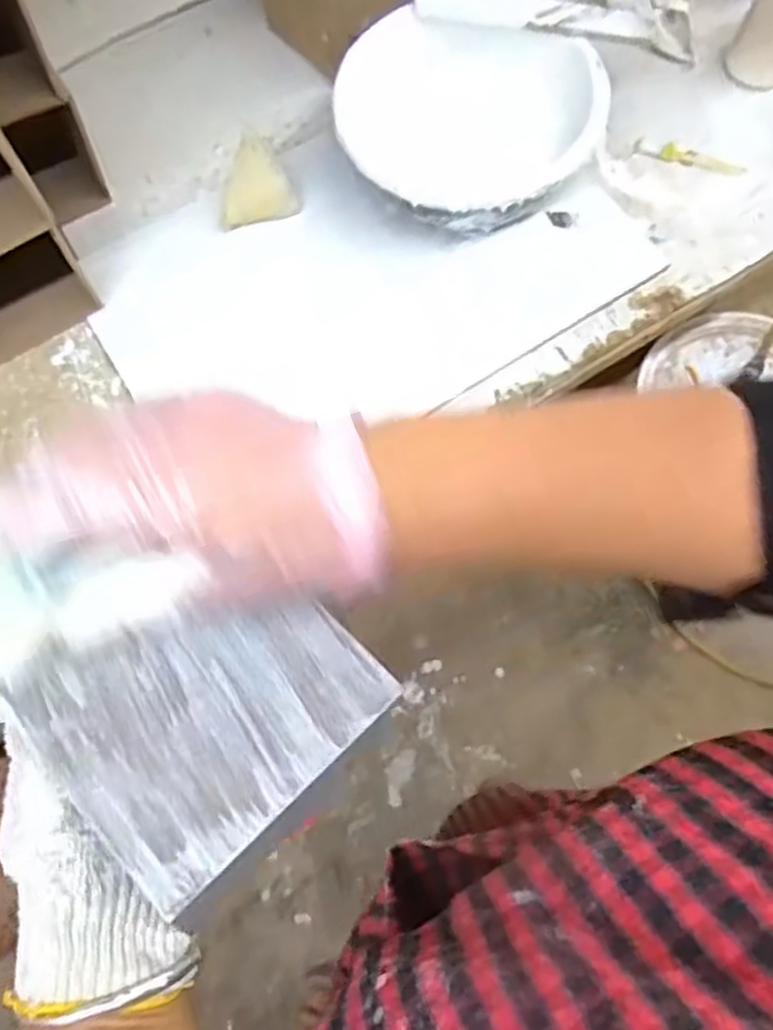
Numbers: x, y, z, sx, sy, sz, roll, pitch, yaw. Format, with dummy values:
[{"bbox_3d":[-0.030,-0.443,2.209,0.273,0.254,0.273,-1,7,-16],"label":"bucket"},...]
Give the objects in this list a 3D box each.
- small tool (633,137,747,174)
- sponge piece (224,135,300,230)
[{"bbox_3d":[0.285,-0.335,0.714,0.104,0.015,0.023,12,68,8],"label":"small tool"},{"bbox_3d":[-0.117,-0.294,0.671,0.070,0.045,0.054,-9,66,-2],"label":"sponge piece"}]

